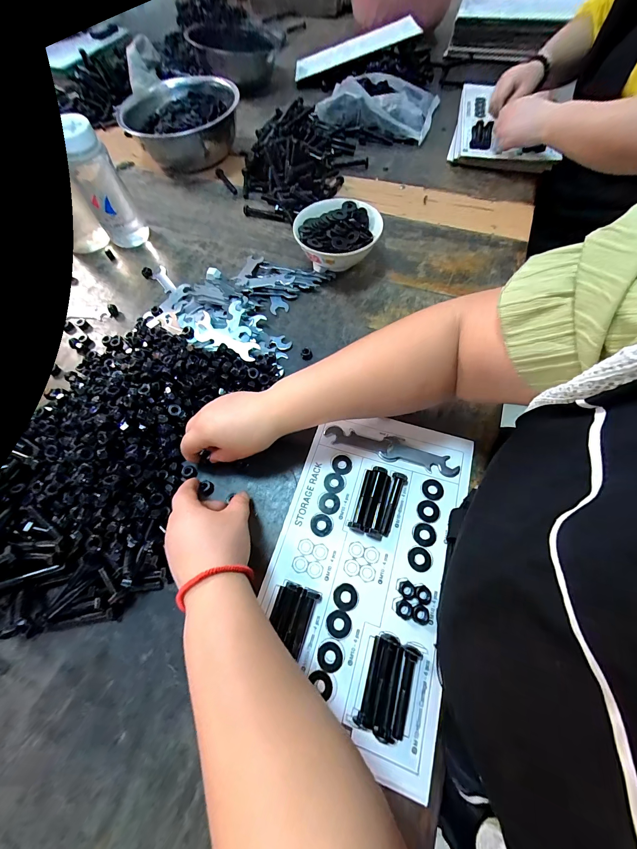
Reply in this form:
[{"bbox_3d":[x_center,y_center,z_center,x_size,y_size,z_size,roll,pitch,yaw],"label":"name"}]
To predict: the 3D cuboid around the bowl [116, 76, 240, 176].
[{"bbox_3d":[-0.290,-0.652,0.676,0.231,0.096,0.187,-40,69,-15],"label":"bowl"}]

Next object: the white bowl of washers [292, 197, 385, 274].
[{"bbox_3d":[0.029,-0.303,0.516,0.135,0.065,0.134,-1,64,1],"label":"white bowl of washers"}]

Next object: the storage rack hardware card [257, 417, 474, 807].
[{"bbox_3d":[0.051,0.136,0.336,0.187,0.018,0.318,16,66,10],"label":"storage rack hardware card"}]

